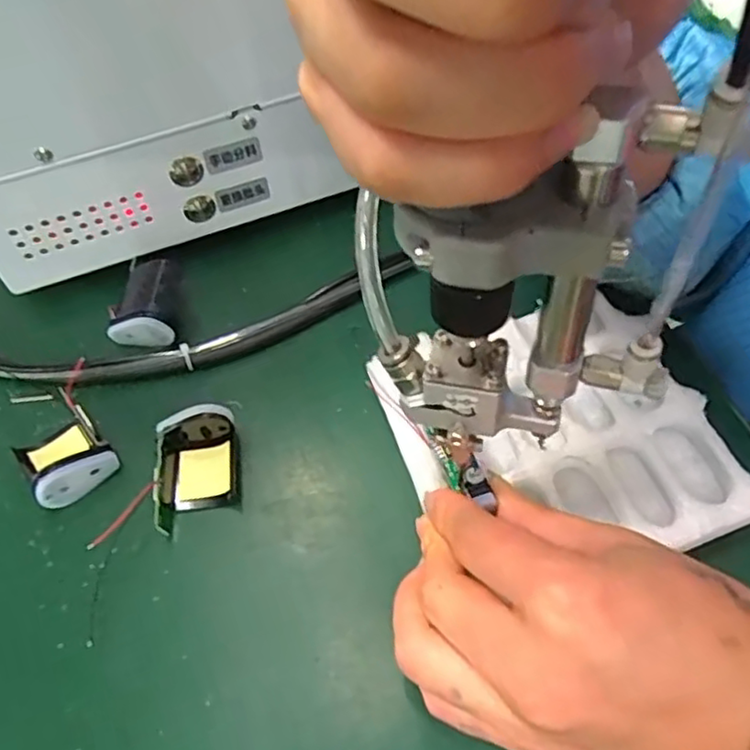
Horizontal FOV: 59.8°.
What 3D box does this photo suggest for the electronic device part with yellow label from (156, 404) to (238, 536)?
[{"bbox_3d":[-0.080,0.042,0.294,0.034,0.023,0.049,-9,54,-4],"label":"electronic device part with yellow label"}]

